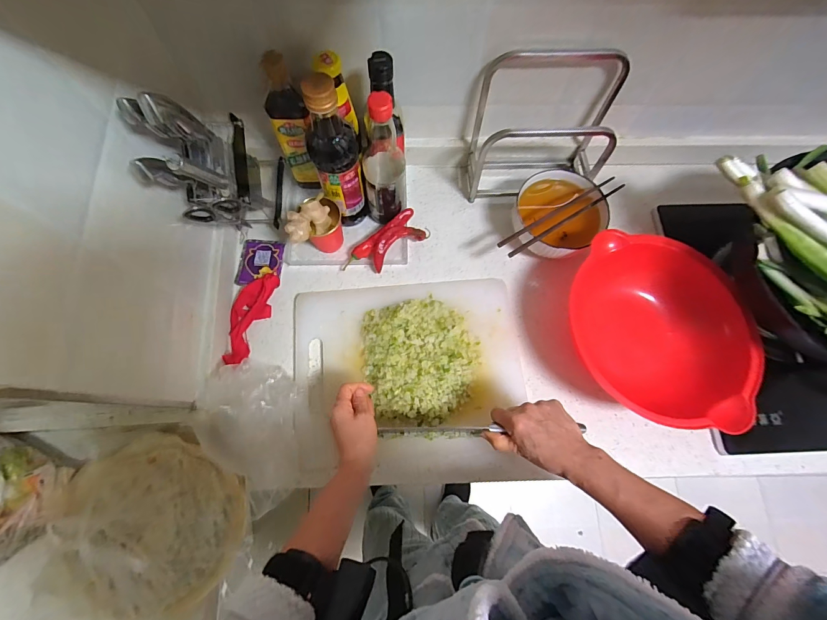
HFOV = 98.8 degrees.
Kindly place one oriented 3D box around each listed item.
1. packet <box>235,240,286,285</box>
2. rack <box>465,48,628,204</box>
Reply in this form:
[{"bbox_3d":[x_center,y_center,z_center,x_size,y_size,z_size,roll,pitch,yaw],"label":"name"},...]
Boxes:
[{"bbox_3d":[-0.275,-0.086,0.639,0.075,0.004,0.086,4,73,0],"label":"packet"},{"bbox_3d":[0.218,-0.298,0.609,0.226,0.204,0.123,-4,73,-3],"label":"rack"}]

